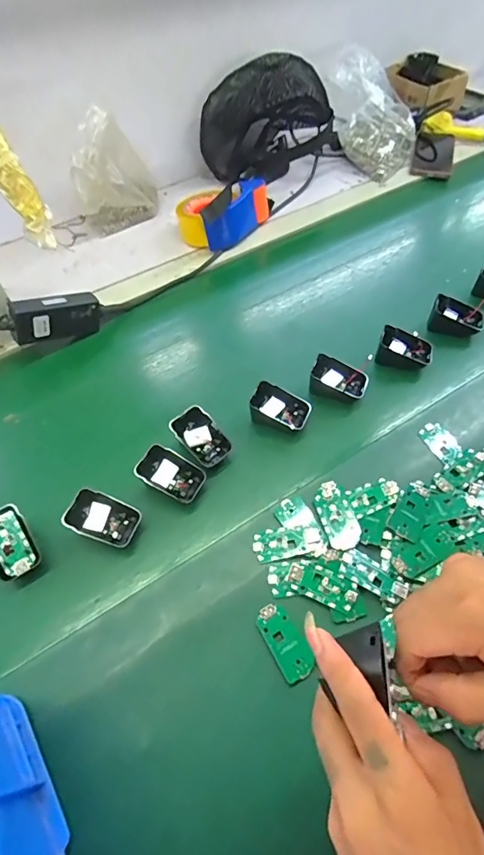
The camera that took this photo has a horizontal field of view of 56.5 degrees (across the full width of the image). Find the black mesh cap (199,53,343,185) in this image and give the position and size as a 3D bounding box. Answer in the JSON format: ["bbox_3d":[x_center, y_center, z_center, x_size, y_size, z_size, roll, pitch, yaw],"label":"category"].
[{"bbox_3d":[0.056,-0.584,0.859,0.274,0.174,0.102,-25,58,-15],"label":"black mesh cap"}]

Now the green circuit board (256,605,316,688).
[{"bbox_3d":[0.039,0.189,0.399,0.033,0.009,0.064,-24,57,-14],"label":"green circuit board"}]

